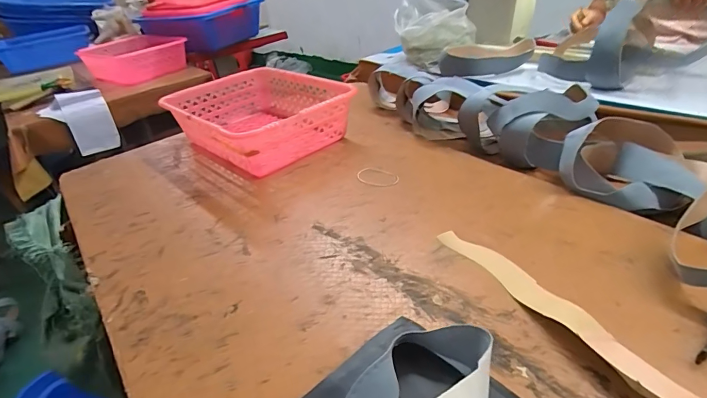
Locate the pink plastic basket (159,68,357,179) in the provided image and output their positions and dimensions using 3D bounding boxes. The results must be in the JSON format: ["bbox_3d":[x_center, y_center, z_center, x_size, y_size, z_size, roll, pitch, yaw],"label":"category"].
[{"bbox_3d":[-0.223,-0.197,0.968,0.408,0.127,0.321,25,45,39],"label":"pink plastic basket"}]

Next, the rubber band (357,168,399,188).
[{"bbox_3d":[0.046,-0.042,0.785,0.091,0.006,0.057,12,38,28],"label":"rubber band"}]

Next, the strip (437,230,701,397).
[{"bbox_3d":[0.258,0.143,0.435,0.132,0.036,0.455,-21,35,-19],"label":"strip"}]

